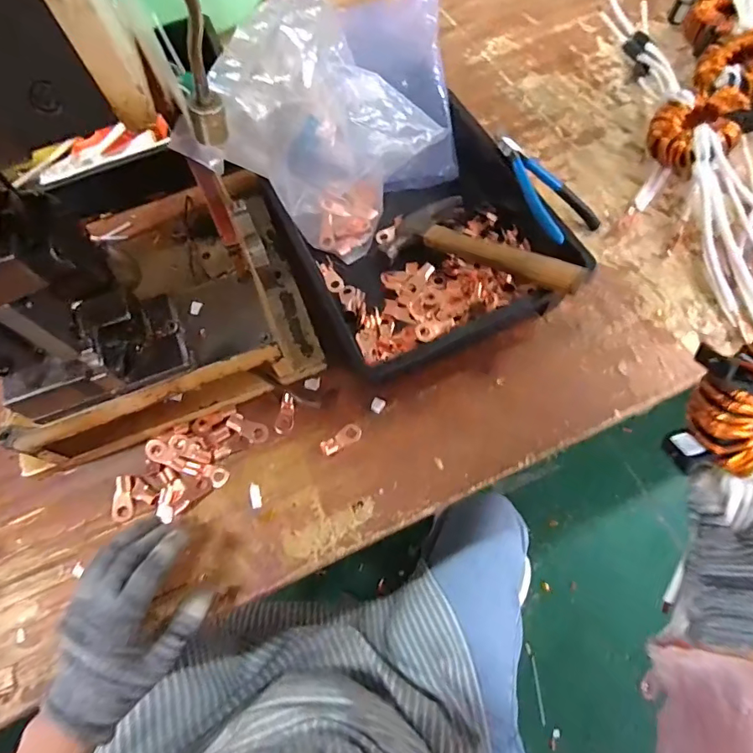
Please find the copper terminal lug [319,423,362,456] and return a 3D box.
[{"bbox_3d":[-0.034,0.060,0.451,0.042,0.010,0.016,-29,67,-9],"label":"copper terminal lug"}]

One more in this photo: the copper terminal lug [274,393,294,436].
[{"bbox_3d":[-0.089,0.038,0.470,0.017,0.004,0.041,13,67,10],"label":"copper terminal lug"}]

